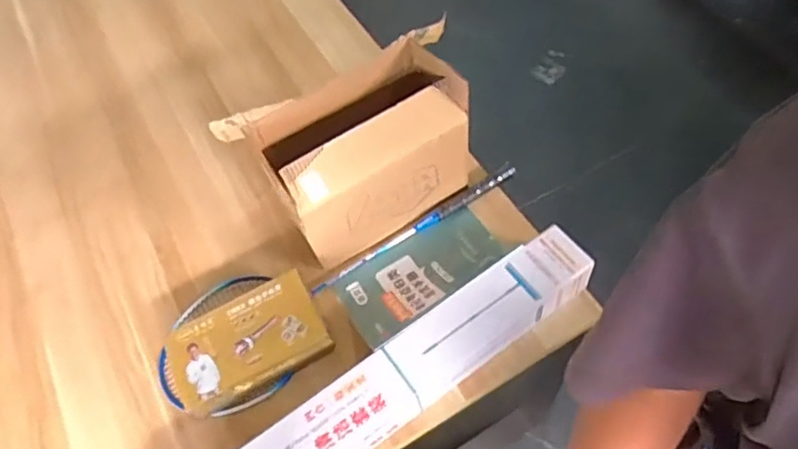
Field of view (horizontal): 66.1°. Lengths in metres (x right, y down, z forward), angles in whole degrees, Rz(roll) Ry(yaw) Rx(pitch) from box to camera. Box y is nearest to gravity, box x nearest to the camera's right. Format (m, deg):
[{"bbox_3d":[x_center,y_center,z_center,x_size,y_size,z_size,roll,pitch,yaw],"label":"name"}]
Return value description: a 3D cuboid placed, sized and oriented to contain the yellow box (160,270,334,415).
[{"bbox_3d":[-0.224,0.170,0.894,0.223,0.047,0.134,-25,59,-8],"label":"yellow box"}]

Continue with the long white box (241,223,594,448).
[{"bbox_3d":[-0.010,0.225,0.843,0.637,0.104,0.093,-34,60,-13],"label":"long white box"}]

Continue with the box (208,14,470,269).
[{"bbox_3d":[-0.048,-0.109,0.954,0.330,0.259,0.177,-37,61,-15],"label":"box"}]

